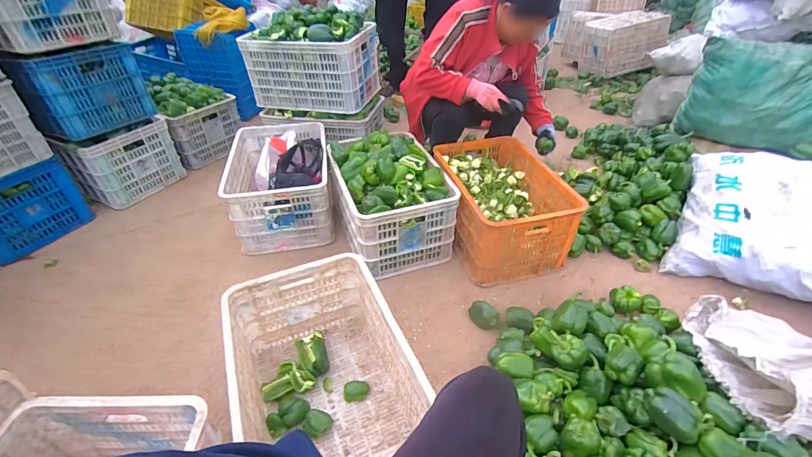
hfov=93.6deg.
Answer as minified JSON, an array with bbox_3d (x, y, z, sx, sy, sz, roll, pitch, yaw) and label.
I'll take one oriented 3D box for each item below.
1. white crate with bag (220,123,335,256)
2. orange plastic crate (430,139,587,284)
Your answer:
[{"bbox_3d":[-0.458,-0.161,1.446,0.327,0.296,0.455,-6,39,-7],"label":"white crate with bag"},{"bbox_3d":[0.329,-0.088,1.395,0.357,0.262,0.508,-9,39,-11],"label":"orange plastic crate"}]

